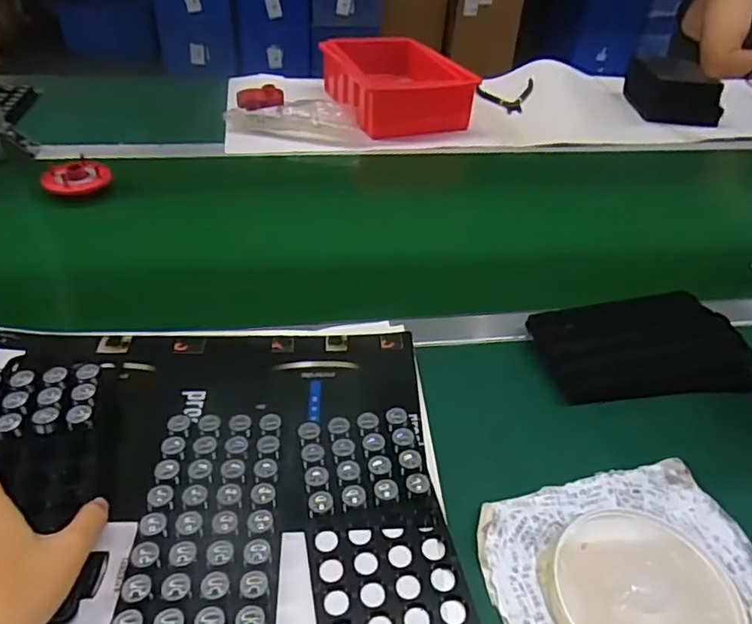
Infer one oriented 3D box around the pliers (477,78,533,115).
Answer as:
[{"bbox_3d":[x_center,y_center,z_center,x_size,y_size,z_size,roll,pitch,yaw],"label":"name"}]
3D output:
[{"bbox_3d":[0.249,-0.432,1.130,0.102,0.031,0.137,16,41,15],"label":"pliers"}]

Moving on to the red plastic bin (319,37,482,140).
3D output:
[{"bbox_3d":[0.036,-0.414,1.035,0.203,0.094,0.243,-14,42,-20],"label":"red plastic bin"}]

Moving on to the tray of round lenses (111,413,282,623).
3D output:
[{"bbox_3d":[-0.114,0.150,0.394,0.095,0.016,0.190,0,39,-4],"label":"tray of round lenses"}]

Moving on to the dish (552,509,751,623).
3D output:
[{"bbox_3d":[0.176,0.187,0.375,0.115,0.016,0.117,2,39,-2],"label":"dish"}]

